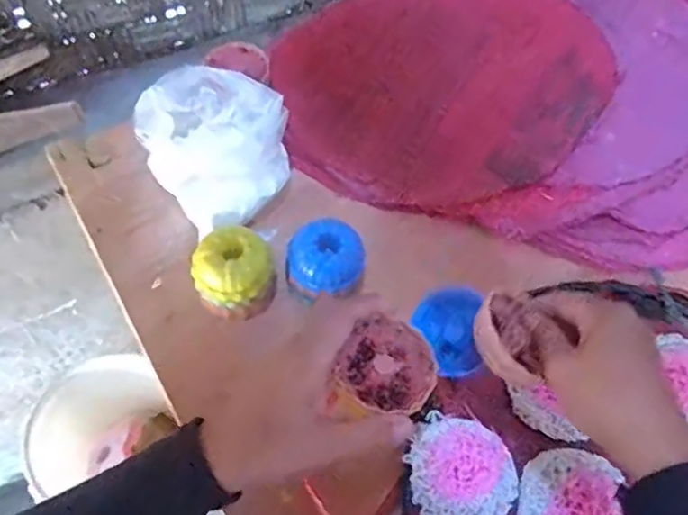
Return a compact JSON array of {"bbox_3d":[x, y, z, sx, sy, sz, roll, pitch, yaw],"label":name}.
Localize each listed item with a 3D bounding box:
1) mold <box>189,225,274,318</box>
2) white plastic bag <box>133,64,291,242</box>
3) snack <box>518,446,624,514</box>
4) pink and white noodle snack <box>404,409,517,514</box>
[{"bbox_3d":[-0.085,0.012,0.490,0.061,0.054,0.053,-9,63,-7],"label":"mold"},{"bbox_3d":[-0.105,-0.095,0.532,0.114,0.079,0.116,-39,70,-20],"label":"white plastic bag"},{"bbox_3d":[0.154,0.168,0.424,0.071,0.006,0.078,0,61,0],"label":"snack"},{"bbox_3d":[0.081,0.146,0.432,0.071,0.012,0.076,0,61,0],"label":"pink and white noodle snack"}]

